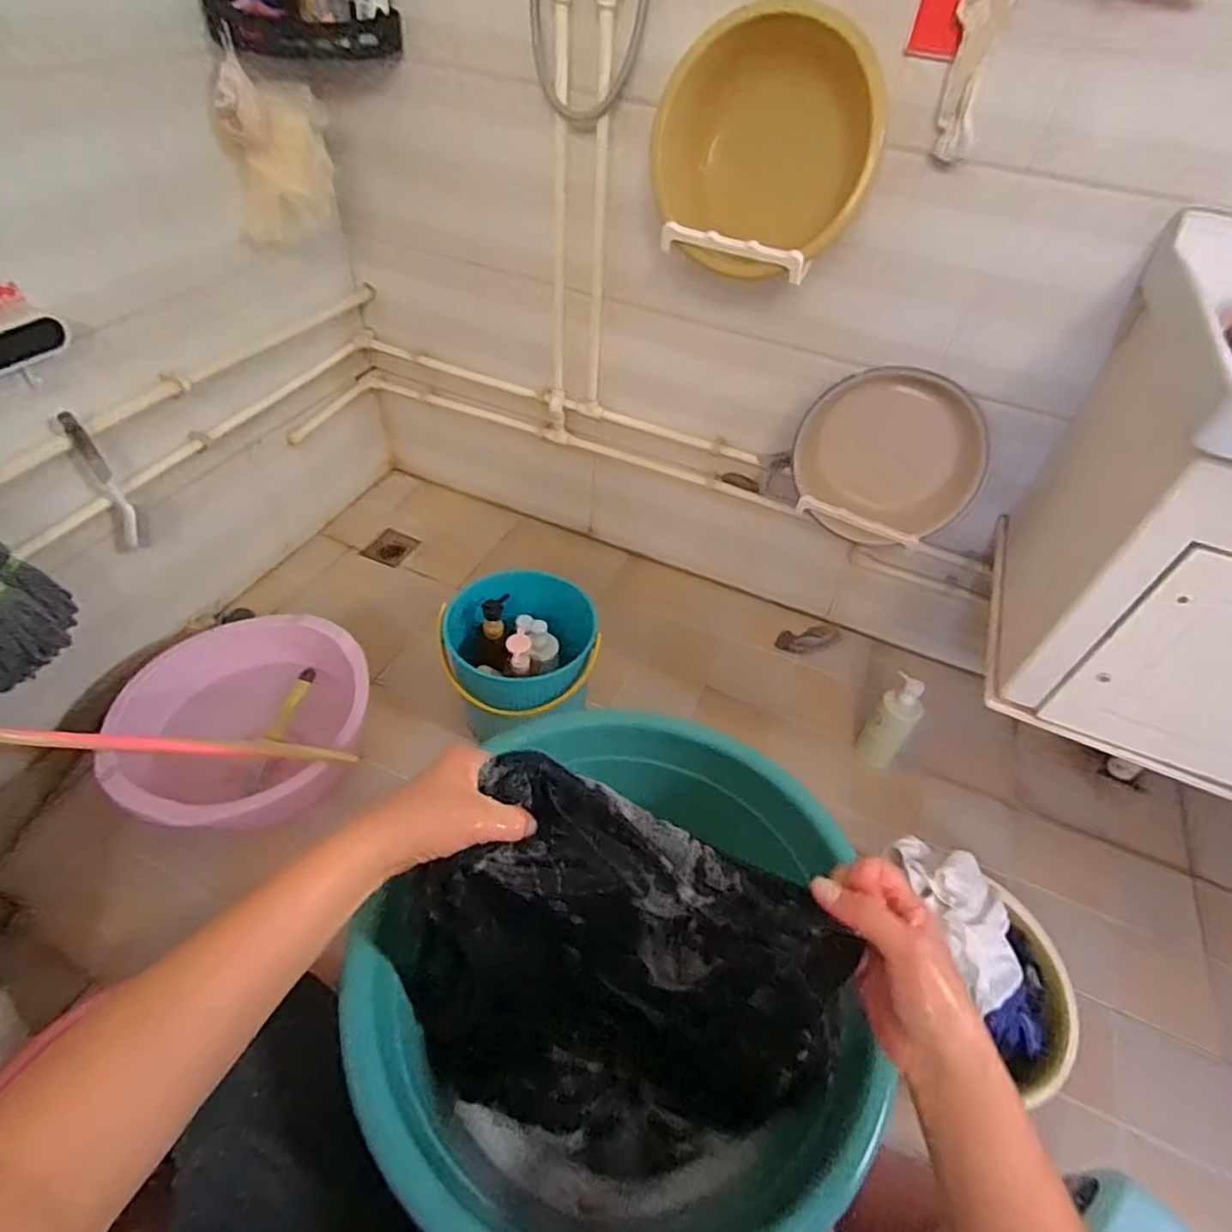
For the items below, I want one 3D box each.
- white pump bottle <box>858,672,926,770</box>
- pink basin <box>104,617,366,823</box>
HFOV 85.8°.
[{"bbox_3d":[0.504,0.204,1.217,0.073,0.205,0.075,32,53,22],"label":"white pump bottle"},{"bbox_3d":[-0.593,0.186,1.087,0.368,0.139,0.362,3,48,-3],"label":"pink basin"}]

